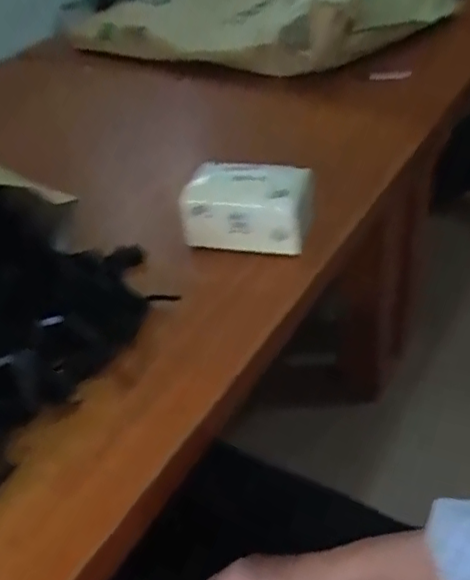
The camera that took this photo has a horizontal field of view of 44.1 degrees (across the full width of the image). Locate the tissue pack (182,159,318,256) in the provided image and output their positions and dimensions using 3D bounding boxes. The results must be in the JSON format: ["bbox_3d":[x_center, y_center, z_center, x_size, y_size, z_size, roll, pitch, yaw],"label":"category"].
[{"bbox_3d":[0.015,-0.096,0.674,0.145,0.078,0.069,5,40,14],"label":"tissue pack"}]

